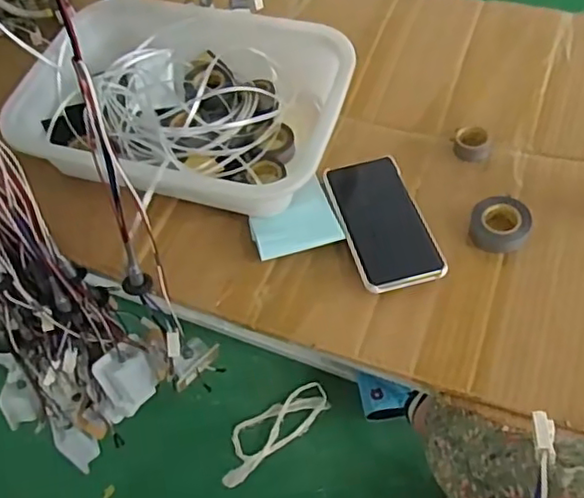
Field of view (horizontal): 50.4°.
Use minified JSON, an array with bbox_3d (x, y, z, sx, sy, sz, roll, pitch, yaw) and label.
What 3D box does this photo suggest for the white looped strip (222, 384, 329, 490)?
[{"bbox_3d":[-0.038,0.329,1.144,0.242,0.019,0.085,-35,63,-18],"label":"white looped strip"}]

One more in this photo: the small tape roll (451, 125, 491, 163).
[{"bbox_3d":[0.195,-0.116,0.674,0.041,0.018,0.040,-1,58,2],"label":"small tape roll"}]

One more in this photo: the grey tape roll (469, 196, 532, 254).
[{"bbox_3d":[0.202,-0.025,0.603,0.055,0.020,0.056,-1,58,2],"label":"grey tape roll"}]

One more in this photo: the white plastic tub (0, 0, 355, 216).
[{"bbox_3d":[-0.110,-0.159,0.663,0.322,0.086,0.281,12,59,9],"label":"white plastic tub"}]

